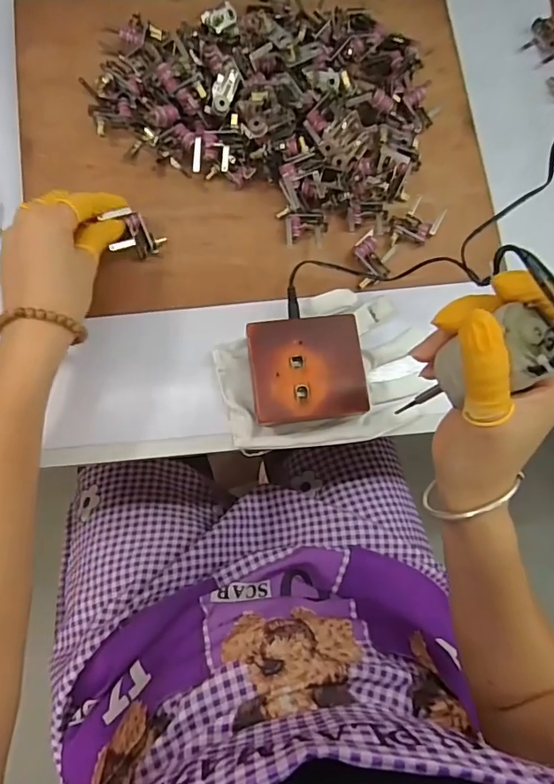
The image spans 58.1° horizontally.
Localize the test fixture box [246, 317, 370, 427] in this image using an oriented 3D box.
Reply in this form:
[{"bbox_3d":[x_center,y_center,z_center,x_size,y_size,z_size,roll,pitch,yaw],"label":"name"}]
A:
[{"bbox_3d":[0.022,-0.016,0.381,0.082,0.035,0.077,-6,81,-7],"label":"test fixture box"}]

